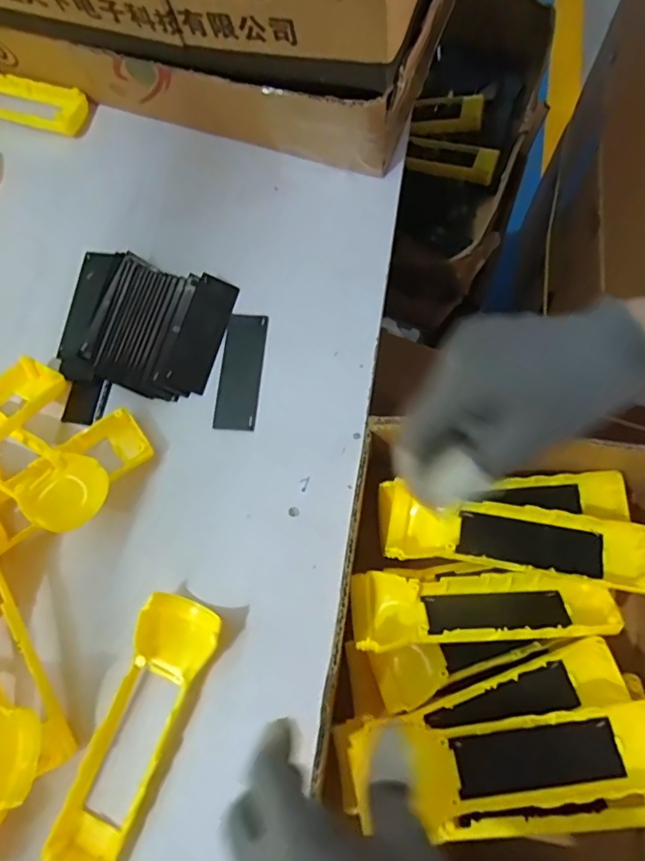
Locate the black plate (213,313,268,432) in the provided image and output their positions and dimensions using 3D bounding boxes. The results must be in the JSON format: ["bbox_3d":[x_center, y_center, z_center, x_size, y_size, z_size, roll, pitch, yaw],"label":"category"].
[{"bbox_3d":[-0.061,-0.045,0.408,0.030,0.004,0.091,4,75,6],"label":"black plate"}]

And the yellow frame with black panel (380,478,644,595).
[{"bbox_3d":[0.122,0.070,0.358,0.169,0.021,0.044,7,76,10],"label":"yellow frame with black panel"}]

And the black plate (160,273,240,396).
[{"bbox_3d":[-0.092,-0.074,0.413,0.031,0.004,0.090,21,78,-16],"label":"black plate"}]

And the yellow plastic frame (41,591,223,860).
[{"bbox_3d":[-0.117,0.186,0.340,0.049,0.026,0.160,23,77,10],"label":"yellow plastic frame"}]

